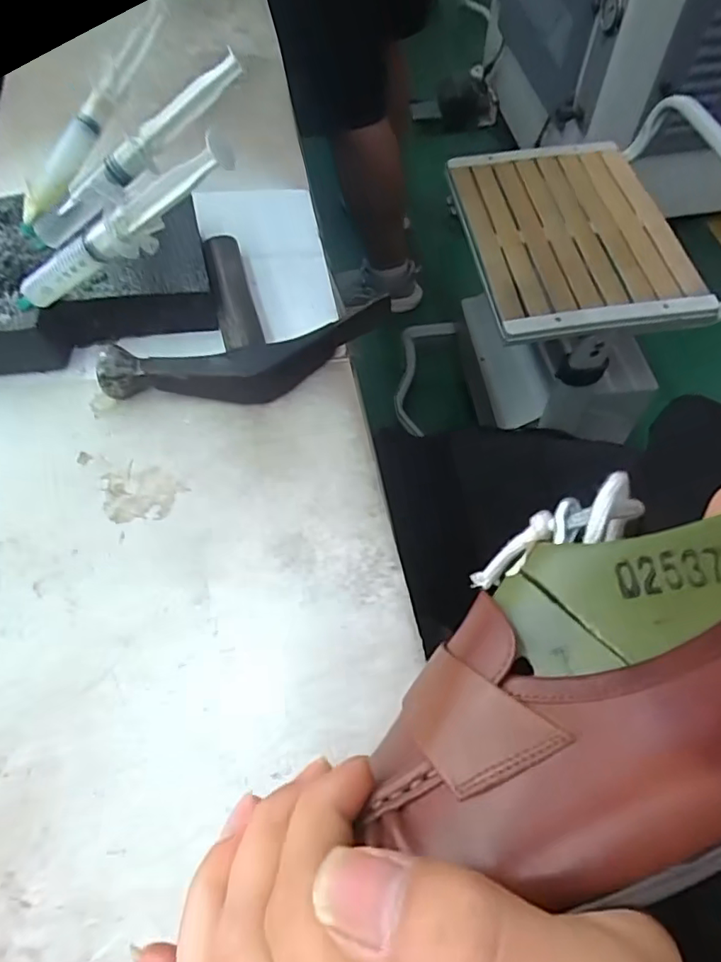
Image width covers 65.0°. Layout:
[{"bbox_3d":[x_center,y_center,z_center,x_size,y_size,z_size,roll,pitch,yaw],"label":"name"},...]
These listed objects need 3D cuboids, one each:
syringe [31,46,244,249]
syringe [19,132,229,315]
[{"bbox_3d":[-0.132,-0.182,0.321,0.167,0.018,0.030,-23,56,25],"label":"syringe"},{"bbox_3d":[-0.122,-0.119,0.279,0.164,0.021,0.012,-15,54,31],"label":"syringe"}]

